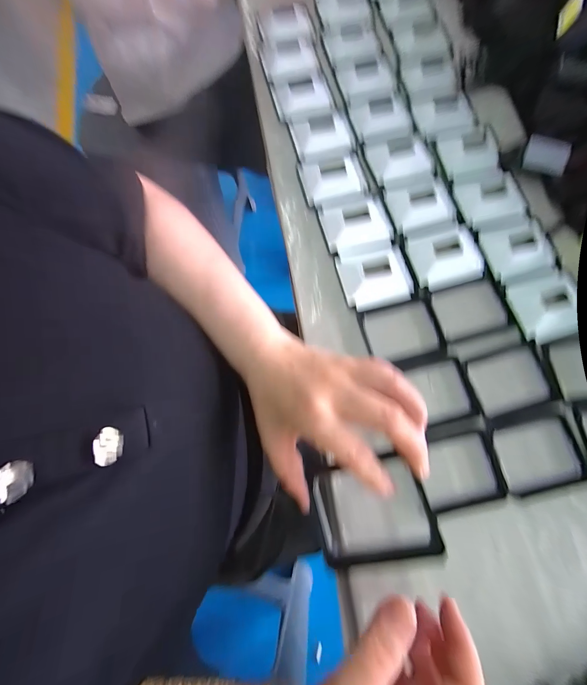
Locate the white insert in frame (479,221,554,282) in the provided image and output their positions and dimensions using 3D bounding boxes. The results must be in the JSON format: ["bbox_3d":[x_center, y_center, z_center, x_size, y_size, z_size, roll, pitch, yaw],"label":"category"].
[{"bbox_3d":[0.251,-0.103,0.314,0.065,0.012,0.061,-11,76,-3],"label":"white insert in frame"}]

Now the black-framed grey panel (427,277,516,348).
[{"bbox_3d":[0.194,-0.034,0.306,0.088,0.007,0.063,-14,76,-4],"label":"black-framed grey panel"}]

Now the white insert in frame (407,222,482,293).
[{"bbox_3d":[0.171,-0.098,0.312,0.085,0.013,0.070,-16,76,-5],"label":"white insert in frame"}]

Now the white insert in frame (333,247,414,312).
[{"bbox_3d":[0.090,-0.071,0.305,0.075,0.013,0.065,-11,76,-3],"label":"white insert in frame"}]

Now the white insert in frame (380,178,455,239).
[{"bbox_3d":[0.151,-0.162,0.328,0.075,0.013,0.070,-10,76,-3],"label":"white insert in frame"}]

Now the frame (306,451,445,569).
[{"bbox_3d":[0.050,0.114,0.195,0.080,0.005,0.063,-23,69,15],"label":"frame"}]

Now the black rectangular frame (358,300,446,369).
[{"bbox_3d":[0.115,-0.009,0.298,0.082,0.005,0.066,-14,76,-4],"label":"black rectangular frame"}]

